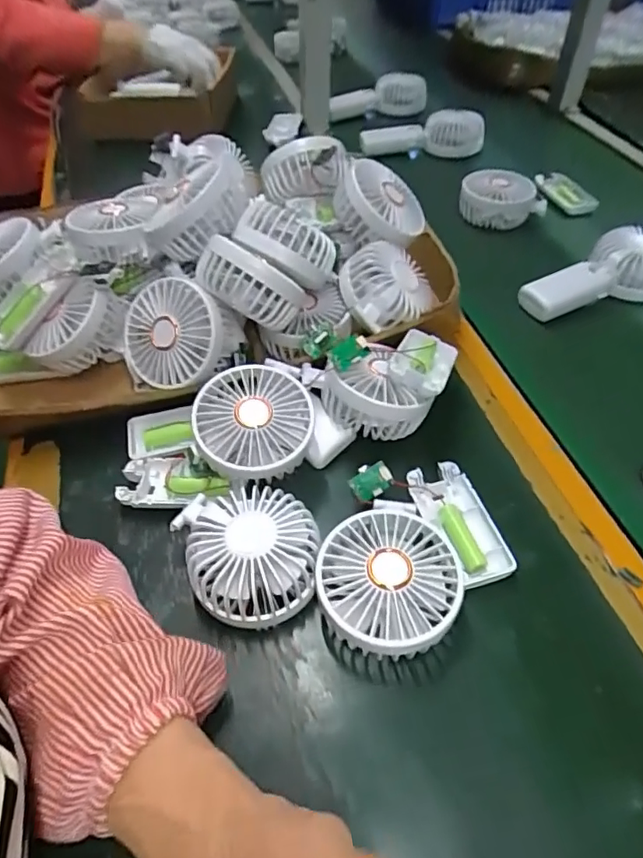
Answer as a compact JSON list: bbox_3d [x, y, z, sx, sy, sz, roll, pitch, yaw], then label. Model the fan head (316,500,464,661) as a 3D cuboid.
[{"bbox_3d":[0.041,0.096,0.334,0.089,0.040,0.085,0,49,-1],"label":"fan head"}]

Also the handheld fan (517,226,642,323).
[{"bbox_3d":[0.290,-0.154,0.557,0.166,0.046,0.084,-27,54,-22],"label":"handheld fan"}]

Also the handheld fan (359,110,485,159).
[{"bbox_3d":[0.147,-0.430,0.788,0.176,0.041,0.071,4,49,3],"label":"handheld fan"}]

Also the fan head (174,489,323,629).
[{"bbox_3d":[-0.047,0.081,0.357,0.080,0.050,0.093,-17,51,-15],"label":"fan head"}]

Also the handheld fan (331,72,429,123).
[{"bbox_3d":[0.093,-0.538,0.880,0.179,0.050,0.042,-14,50,-13],"label":"handheld fan"}]

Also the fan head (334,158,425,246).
[{"bbox_3d":[0.056,-0.208,0.505,0.084,0.036,0.081,49,57,-1],"label":"fan head"}]

